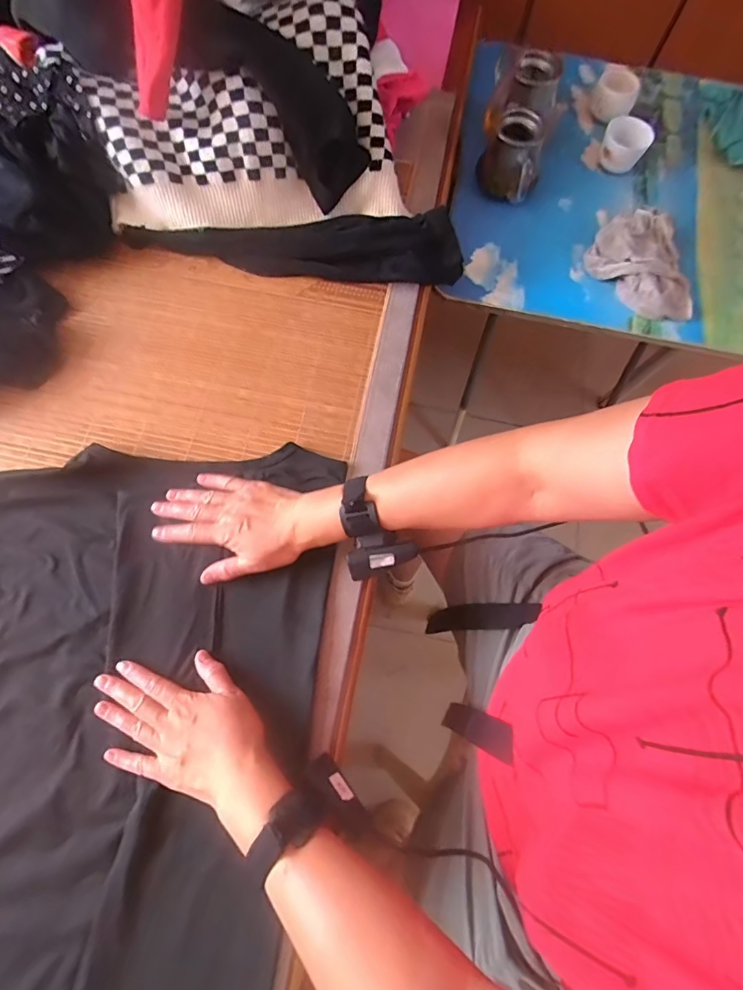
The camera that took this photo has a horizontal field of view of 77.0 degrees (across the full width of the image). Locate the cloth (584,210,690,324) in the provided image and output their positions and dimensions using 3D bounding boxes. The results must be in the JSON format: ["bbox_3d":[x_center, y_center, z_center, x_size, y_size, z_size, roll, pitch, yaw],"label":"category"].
[{"bbox_3d":[0.394,-0.354,0.691,0.143,0.049,0.195,3,72,-2],"label":"cloth"}]

